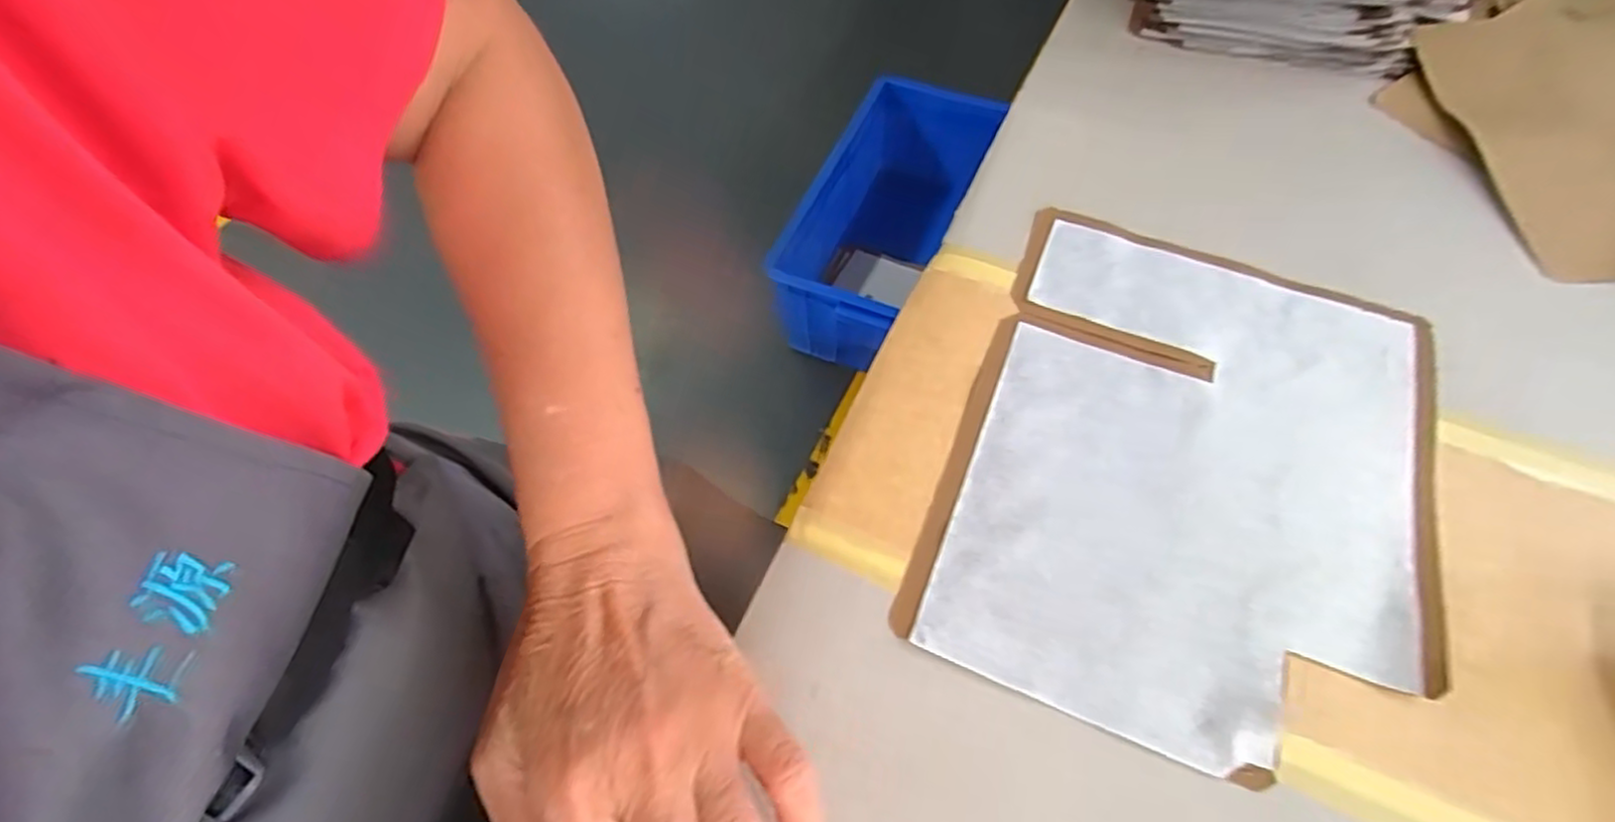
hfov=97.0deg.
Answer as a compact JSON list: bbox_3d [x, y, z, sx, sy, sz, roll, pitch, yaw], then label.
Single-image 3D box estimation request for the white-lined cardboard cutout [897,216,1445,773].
[{"bbox_3d":[0.167,0.021,0.310,0.191,0.004,0.240,20,62,13],"label":"white-lined cardboard cutout"}]

